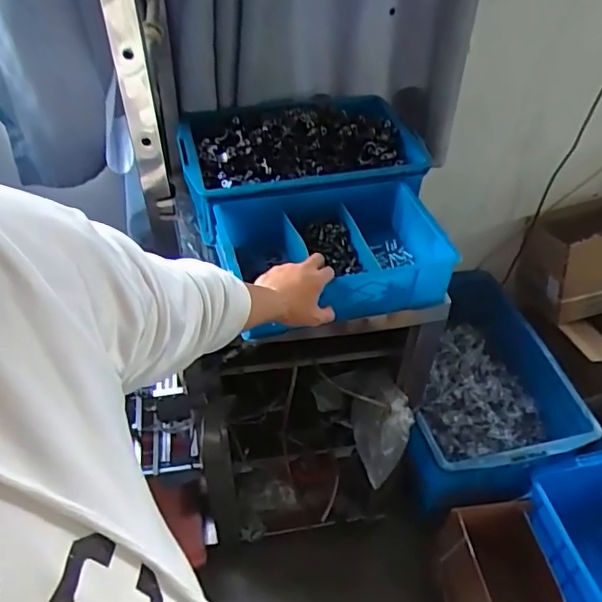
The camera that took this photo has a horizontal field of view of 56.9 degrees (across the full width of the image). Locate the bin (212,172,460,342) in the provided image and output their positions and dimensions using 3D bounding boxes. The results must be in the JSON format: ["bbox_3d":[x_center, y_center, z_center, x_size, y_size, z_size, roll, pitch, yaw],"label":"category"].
[{"bbox_3d":[0.047,-0.077,0.907,0.343,0.116,0.235,-9,44,-12],"label":"bin"}]

